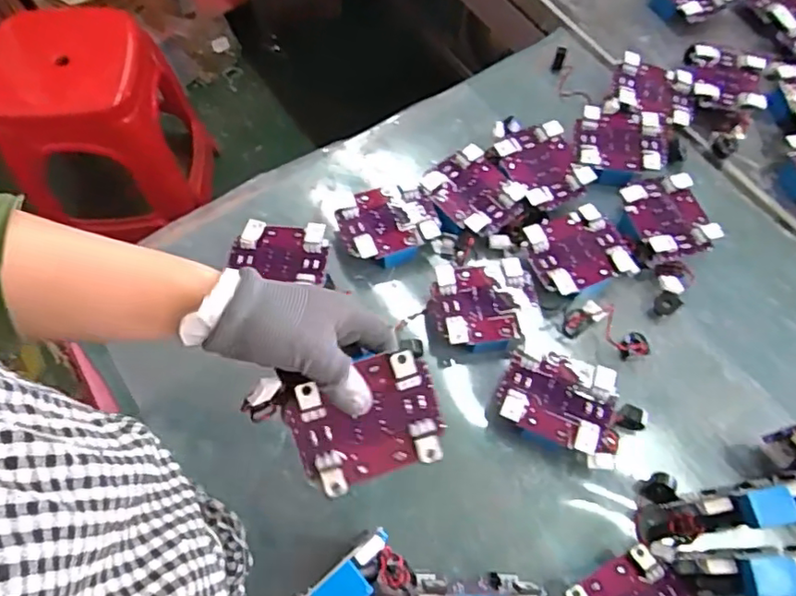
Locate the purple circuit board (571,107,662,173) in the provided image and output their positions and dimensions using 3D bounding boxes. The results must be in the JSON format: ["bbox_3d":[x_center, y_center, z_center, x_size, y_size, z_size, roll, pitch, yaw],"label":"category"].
[{"bbox_3d":[0.247,-0.178,0.670,0.093,0.011,0.078,11,65,0],"label":"purple circuit board"}]

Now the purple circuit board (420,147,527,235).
[{"bbox_3d":[0.079,-0.118,0.639,0.082,0.013,0.094,-38,74,-19],"label":"purple circuit board"}]

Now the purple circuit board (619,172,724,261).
[{"bbox_3d":[0.286,-0.087,0.627,0.078,0.012,0.092,-12,67,-10],"label":"purple circuit board"}]

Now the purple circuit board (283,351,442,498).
[{"bbox_3d":[-0.020,0.086,0.408,0.100,0.016,0.081,-19,100,-10],"label":"purple circuit board"}]

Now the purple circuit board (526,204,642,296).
[{"bbox_3d":[0.182,-0.050,0.608,0.093,0.013,0.084,-19,70,-9],"label":"purple circuit board"}]

